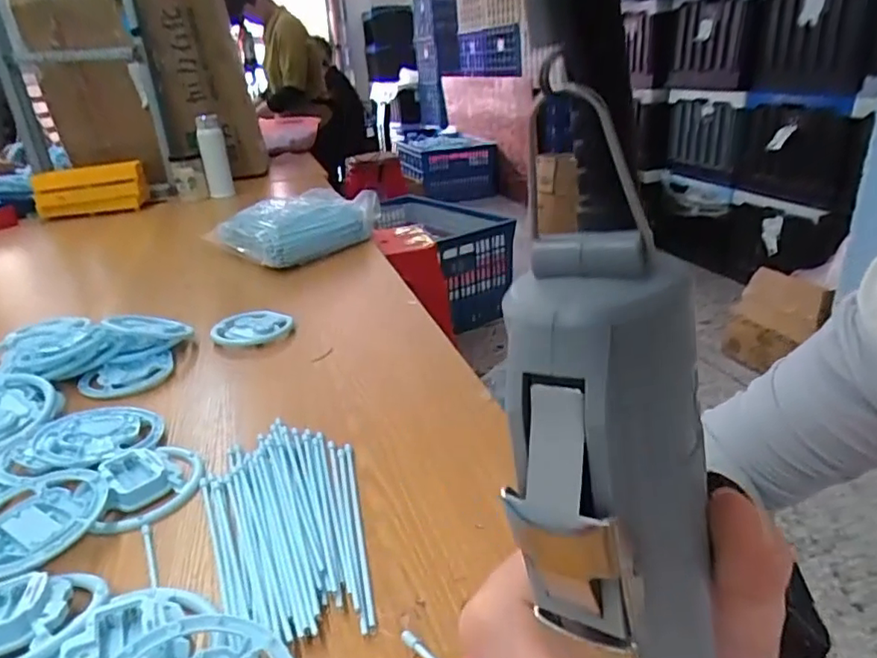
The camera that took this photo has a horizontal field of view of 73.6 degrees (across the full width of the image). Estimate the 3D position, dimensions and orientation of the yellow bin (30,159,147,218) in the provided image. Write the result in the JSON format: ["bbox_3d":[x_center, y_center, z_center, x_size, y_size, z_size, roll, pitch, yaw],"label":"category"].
[{"bbox_3d":[-0.863,-0.348,1.465,0.254,0.106,0.092,-18,27,-27],"label":"yellow bin"}]

